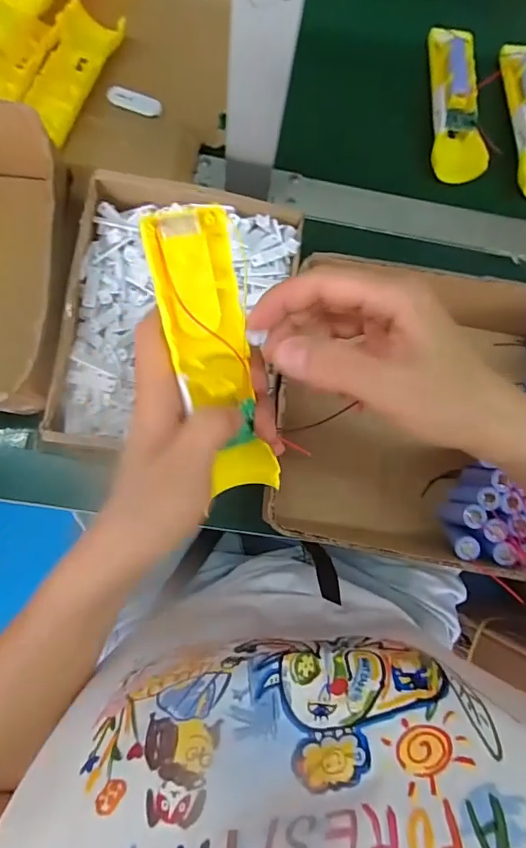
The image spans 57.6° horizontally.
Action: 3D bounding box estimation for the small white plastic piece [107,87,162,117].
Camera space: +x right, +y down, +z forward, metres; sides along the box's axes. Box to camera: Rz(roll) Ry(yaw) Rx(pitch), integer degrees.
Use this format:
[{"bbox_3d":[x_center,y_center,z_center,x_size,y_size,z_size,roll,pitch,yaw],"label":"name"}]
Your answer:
[{"bbox_3d":[-0.120,-0.303,0.451,0.049,0.007,0.018,14,81,-3],"label":"small white plastic piece"}]

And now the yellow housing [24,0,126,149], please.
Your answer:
[{"bbox_3d":[-0.176,-0.317,0.431,0.050,0.017,0.122,26,81,-1],"label":"yellow housing"}]

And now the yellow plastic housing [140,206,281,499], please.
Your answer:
[{"bbox_3d":[-0.023,-0.031,0.259,0.044,0.021,0.157,-15,109,-6],"label":"yellow plastic housing"}]

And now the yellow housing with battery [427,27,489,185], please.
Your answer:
[{"bbox_3d":[0.191,-0.317,0.472,0.049,0.022,0.160,2,82,-4],"label":"yellow housing with battery"}]

